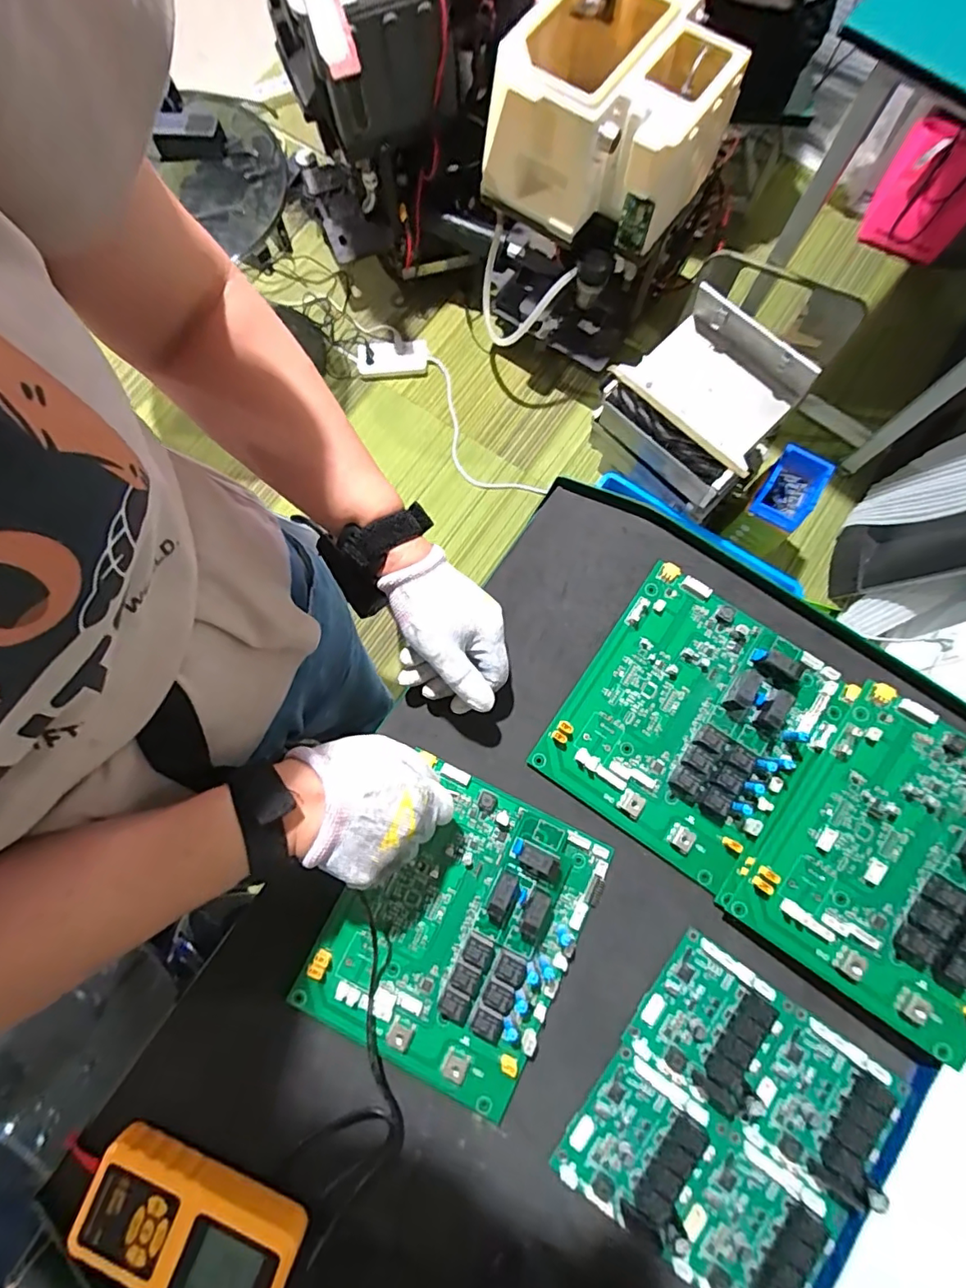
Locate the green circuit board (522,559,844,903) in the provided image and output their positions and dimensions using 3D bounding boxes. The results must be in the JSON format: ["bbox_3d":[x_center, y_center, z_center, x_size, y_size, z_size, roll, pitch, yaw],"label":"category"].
[{"bbox_3d":[0.164,0.058,0.417,0.174,0.028,0.204,35,80,7],"label":"green circuit board"}]

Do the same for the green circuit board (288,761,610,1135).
[{"bbox_3d":[-0.019,0.208,0.387,0.169,0.028,0.201,26,79,6],"label":"green circuit board"}]

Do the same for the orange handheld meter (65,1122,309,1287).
[{"bbox_3d":[-0.195,0.389,0.349,0.141,0.023,0.072,22,79,5],"label":"orange handheld meter"}]

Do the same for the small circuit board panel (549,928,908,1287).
[{"bbox_3d":[0.175,0.336,0.367,0.180,0.022,0.186,35,80,7],"label":"small circuit board panel"}]

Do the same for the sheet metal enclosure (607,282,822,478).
[{"bbox_3d":[0.433,-0.487,0.982,0.209,0.091,0.303,-40,81,-8],"label":"sheet metal enclosure"}]

